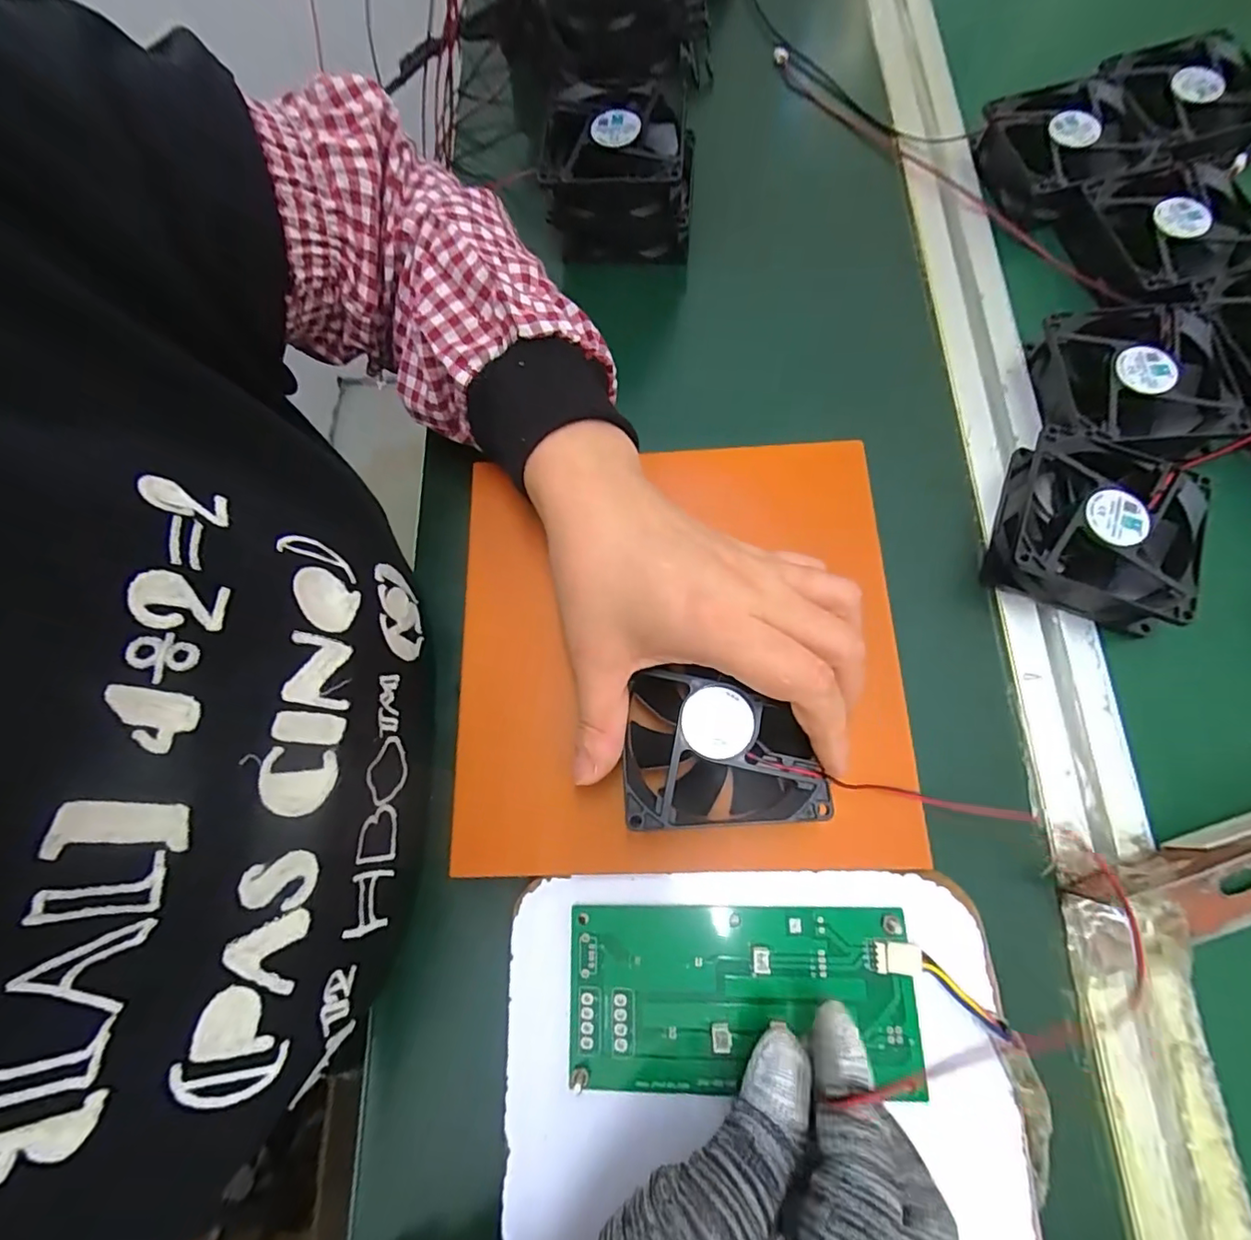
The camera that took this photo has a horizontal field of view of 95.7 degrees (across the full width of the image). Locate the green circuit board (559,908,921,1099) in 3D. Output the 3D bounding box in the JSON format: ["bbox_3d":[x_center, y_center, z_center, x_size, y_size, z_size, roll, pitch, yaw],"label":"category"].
[{"bbox_3d":[0.045,0.149,0.224,0.134,0.006,0.066,-6,72,4],"label":"green circuit board"}]

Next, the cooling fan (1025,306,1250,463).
[{"bbox_3d":[0.262,-0.119,0.296,0.090,0.026,0.088,11,73,6],"label":"cooling fan"}]

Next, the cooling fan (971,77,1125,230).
[{"bbox_3d":[0.267,-0.289,0.346,0.079,0.028,0.074,-23,72,-5],"label":"cooling fan"}]

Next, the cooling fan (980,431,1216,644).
[{"bbox_3d":[0.228,-0.043,0.275,0.081,0.029,0.080,21,74,9],"label":"cooling fan"}]

